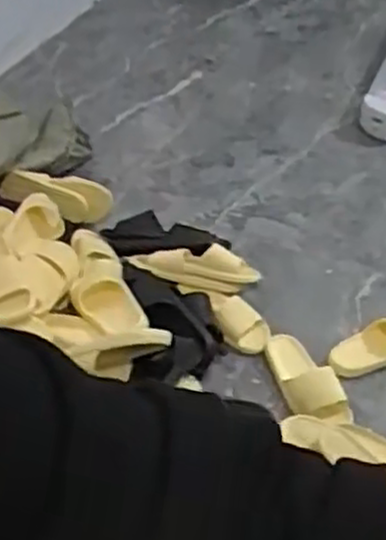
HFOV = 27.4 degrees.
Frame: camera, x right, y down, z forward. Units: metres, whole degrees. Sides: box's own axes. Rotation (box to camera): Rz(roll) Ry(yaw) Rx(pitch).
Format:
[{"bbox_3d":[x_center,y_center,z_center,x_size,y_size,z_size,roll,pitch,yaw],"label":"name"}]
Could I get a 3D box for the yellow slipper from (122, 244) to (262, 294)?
[{"bbox_3d":[-0.002,-0.004,1.829,0.306,0.075,0.088,5,40,2],"label":"yellow slipper"}]

